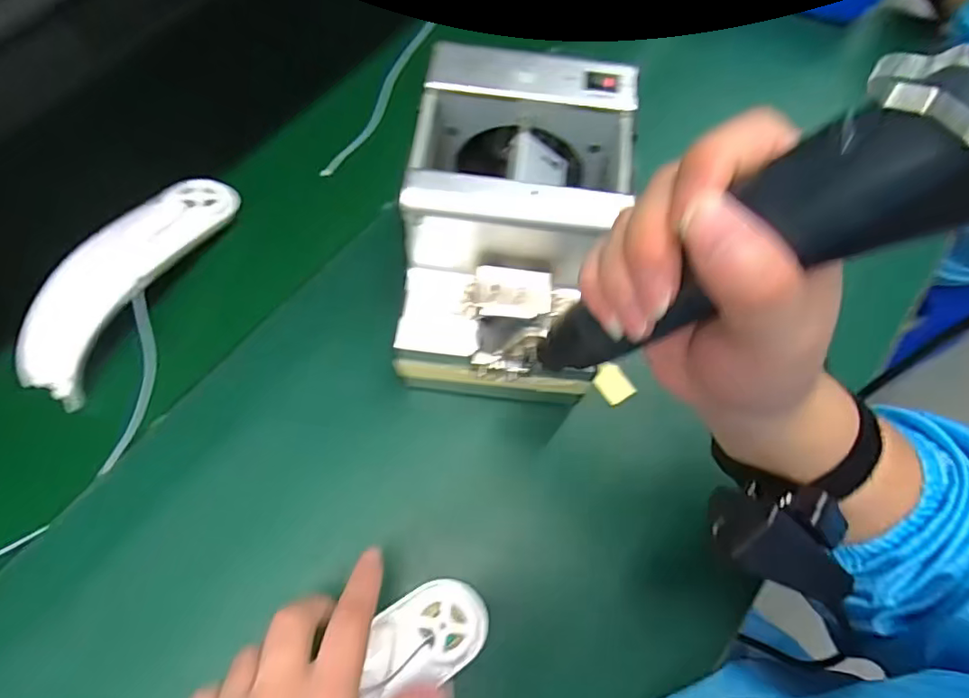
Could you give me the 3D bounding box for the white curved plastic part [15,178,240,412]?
[{"bbox_3d":[-0.262,-0.056,0.408,0.049,0.046,0.195,27,69,8],"label":"white curved plastic part"}]

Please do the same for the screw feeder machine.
[{"bbox_3d":[0.017,-0.067,0.355,0.132,0.136,0.182,10,68,1],"label":"screw feeder machine"}]

